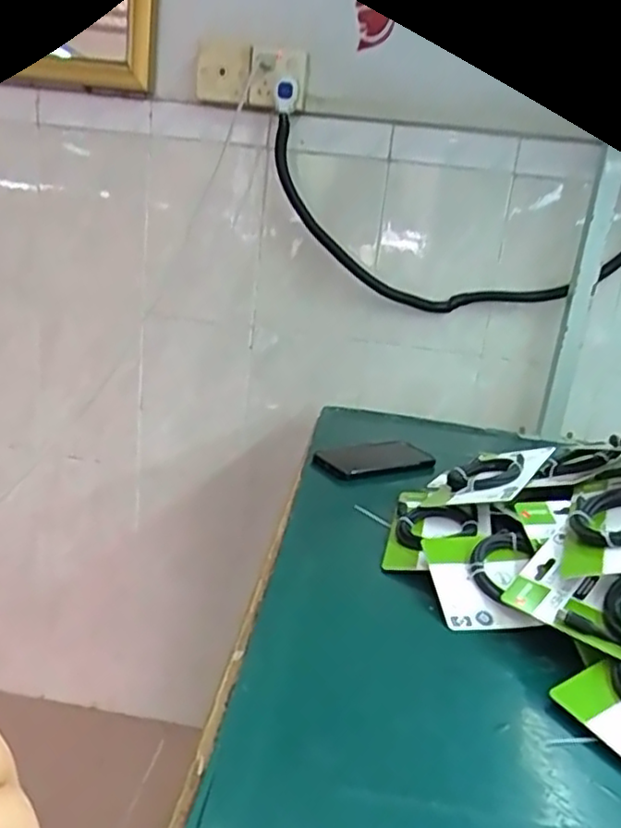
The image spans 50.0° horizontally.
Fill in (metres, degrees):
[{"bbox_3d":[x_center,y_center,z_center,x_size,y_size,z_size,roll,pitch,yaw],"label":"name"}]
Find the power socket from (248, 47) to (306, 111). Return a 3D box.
[{"bbox_3d":[-0.052,-0.521,1.037,0.085,0.083,0.023,7,17,3],"label":"power socket"}]

